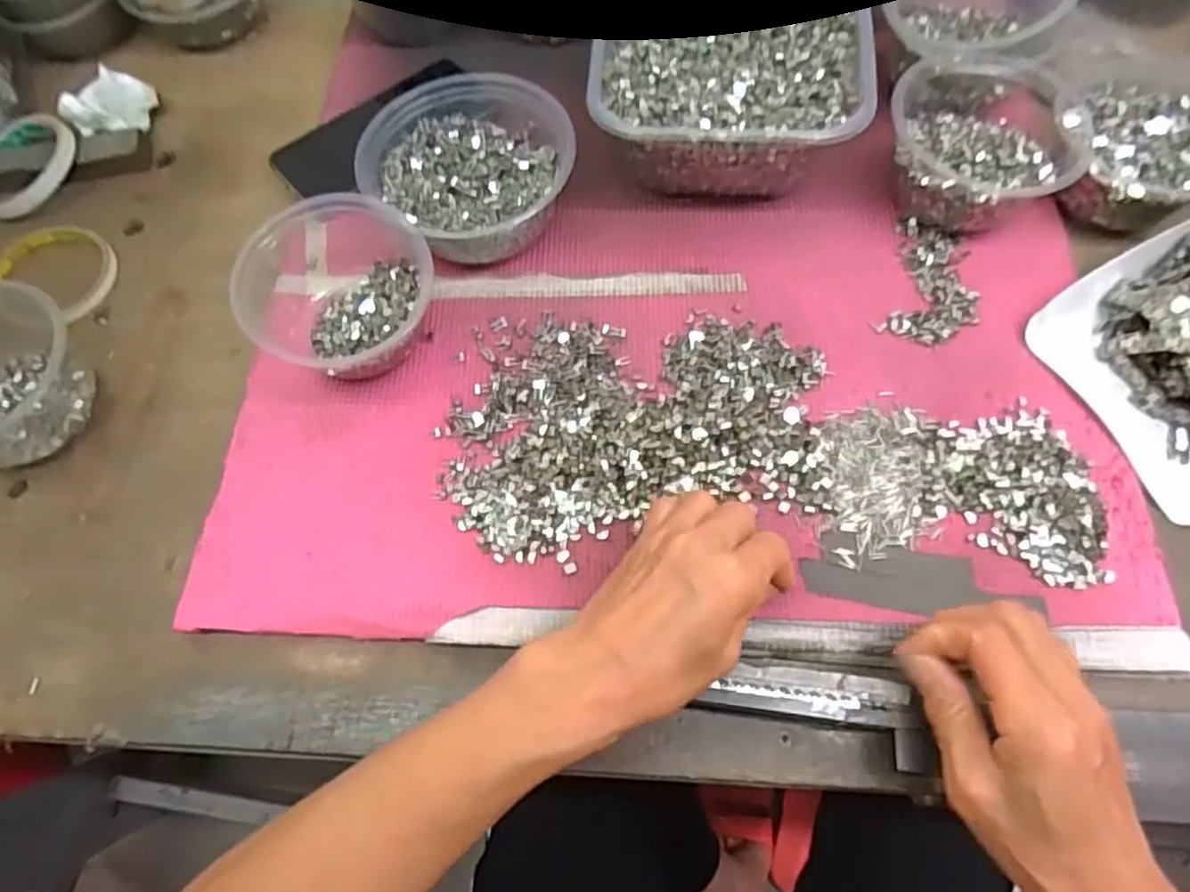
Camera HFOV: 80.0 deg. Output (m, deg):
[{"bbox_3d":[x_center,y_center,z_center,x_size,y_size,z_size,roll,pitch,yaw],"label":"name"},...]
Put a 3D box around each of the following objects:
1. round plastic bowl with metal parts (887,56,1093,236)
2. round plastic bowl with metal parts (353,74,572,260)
[{"bbox_3d":[0.244,-0.196,0.463,0.117,0.056,0.121,-9,66,-1],"label":"round plastic bowl with metal parts"},{"bbox_3d":[-0.076,-0.181,0.470,0.138,0.067,0.113,-36,69,-13],"label":"round plastic bowl with metal parts"}]

